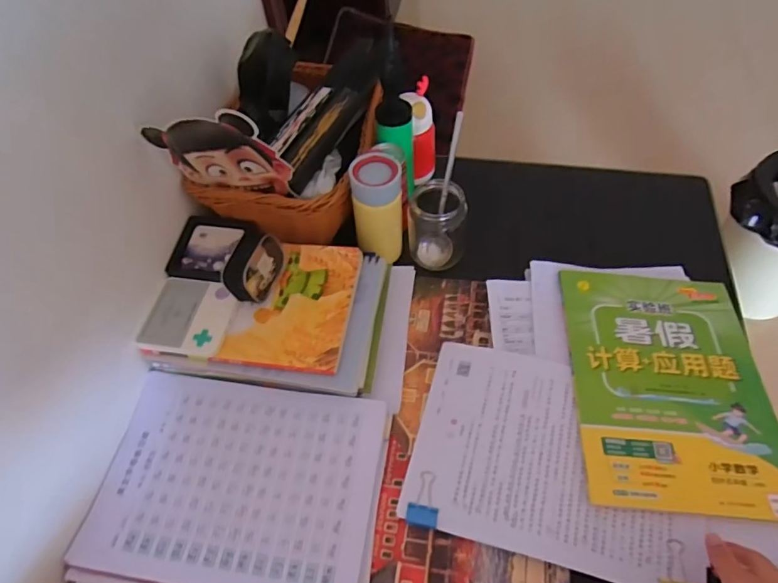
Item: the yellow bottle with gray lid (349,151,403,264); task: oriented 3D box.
[{"bbox_3d":[-0.014,-0.105,0.667,0.066,0.153,0.074,-7,56,-1],"label":"yellow bottle with gray lid"}]

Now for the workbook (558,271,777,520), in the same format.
[{"bbox_3d":[0.321,0.099,0.572,0.211,0.018,0.289,3,56,5],"label":"workbook"}]

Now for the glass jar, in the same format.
[{"bbox_3d":[0.067,-0.090,0.677,0.073,0.105,0.067,-2,56,2],"label":"glass jar"}]

